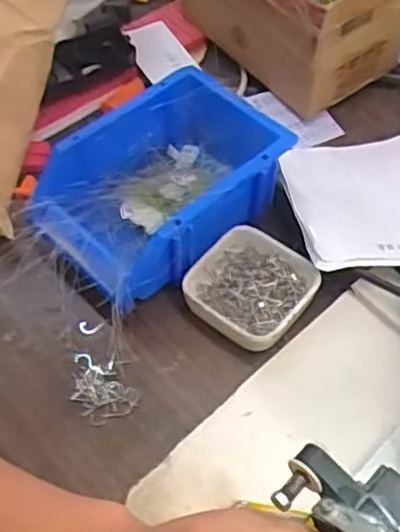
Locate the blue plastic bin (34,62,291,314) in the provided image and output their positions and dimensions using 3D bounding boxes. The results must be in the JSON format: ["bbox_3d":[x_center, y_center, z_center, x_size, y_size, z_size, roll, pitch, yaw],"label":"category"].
[{"bbox_3d":[-0.031,-0.058,0.527,0.179,0.080,0.129,-38,63,-22],"label":"blue plastic bin"}]

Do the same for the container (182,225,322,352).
[{"bbox_3d":[0.039,0.017,0.505,0.080,0.030,0.088,34,63,21],"label":"container"}]

